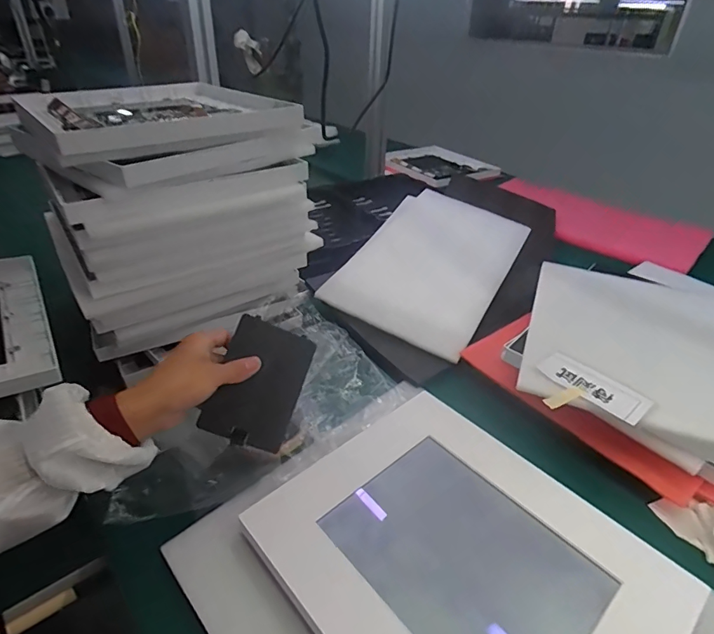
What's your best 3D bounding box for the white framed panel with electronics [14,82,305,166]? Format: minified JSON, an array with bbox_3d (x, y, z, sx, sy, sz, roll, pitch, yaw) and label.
[{"bbox_3d":[-0.281,-0.282,0.620,0.290,0.048,0.396,-18,39,-27],"label":"white framed panel with electronics"}]

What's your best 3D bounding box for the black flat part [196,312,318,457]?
[{"bbox_3d":[-0.096,0.067,0.459,0.083,0.011,0.117,25,75,-14],"label":"black flat part"}]

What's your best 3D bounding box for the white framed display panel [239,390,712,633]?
[{"bbox_3d":[0.084,0.206,0.391,0.249,0.023,0.301,-25,42,-34],"label":"white framed display panel"}]

